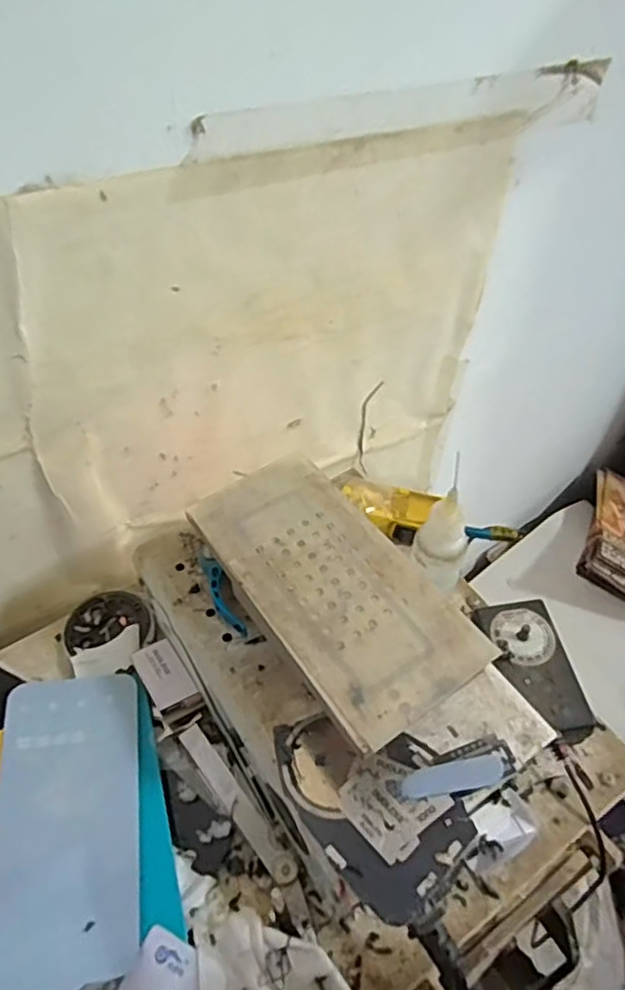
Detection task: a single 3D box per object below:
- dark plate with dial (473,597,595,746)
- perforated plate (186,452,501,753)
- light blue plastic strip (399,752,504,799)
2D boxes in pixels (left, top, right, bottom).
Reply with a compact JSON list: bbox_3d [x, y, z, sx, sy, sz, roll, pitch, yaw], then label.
[{"bbox_3d":[0.142,0.110,0.419,0.048,0.012,0.092,-7,48,-7],"label":"dark plate with dial"},{"bbox_3d":[0.009,0.042,0.342,0.084,0.006,0.166,-28,54,-24],"label":"perforated plate"},{"bbox_3d":[0.070,0.139,0.322,0.054,0.007,0.016,-10,49,-11],"label":"light blue plastic strip"}]

